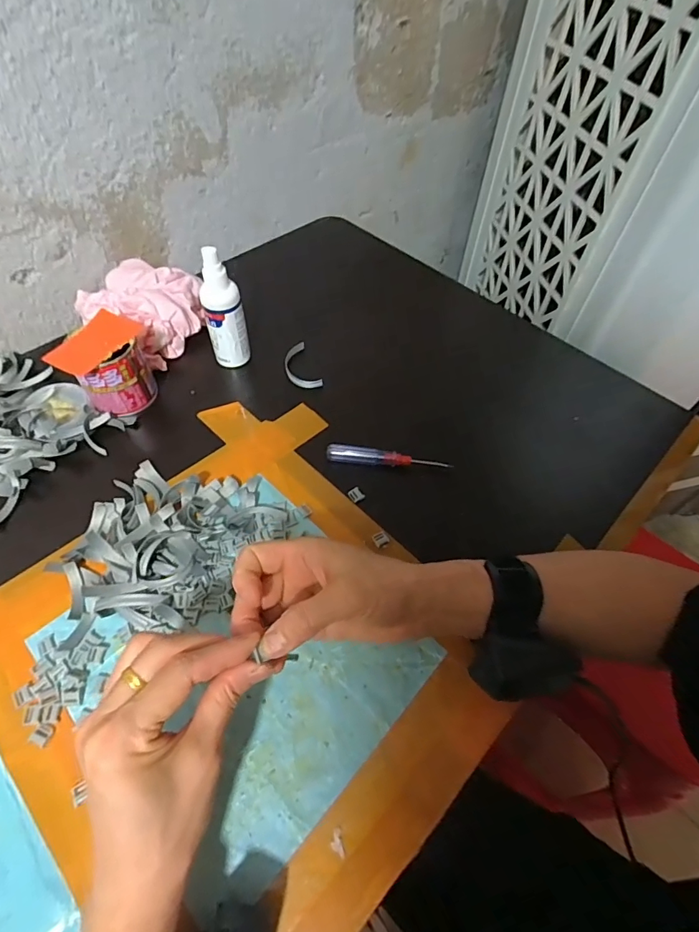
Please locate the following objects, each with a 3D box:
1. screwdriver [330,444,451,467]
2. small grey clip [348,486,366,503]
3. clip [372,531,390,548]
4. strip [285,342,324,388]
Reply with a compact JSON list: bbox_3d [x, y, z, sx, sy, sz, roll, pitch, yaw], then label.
[{"bbox_3d":[0.038,-0.006,0.448,0.120,0.018,0.014,8,55,3],"label":"screwdriver"},{"bbox_3d":[0.007,0.027,0.429,0.012,0.007,0.014,-27,61,-19],"label":"small grey clip"},{"bbox_3d":[0.028,0.064,0.398,0.013,0.004,0.012,-26,60,-18],"label":"clip"},{"bbox_3d":[-0.055,-0.110,0.512,0.031,0.012,0.070,-17,58,-14],"label":"strip"}]

